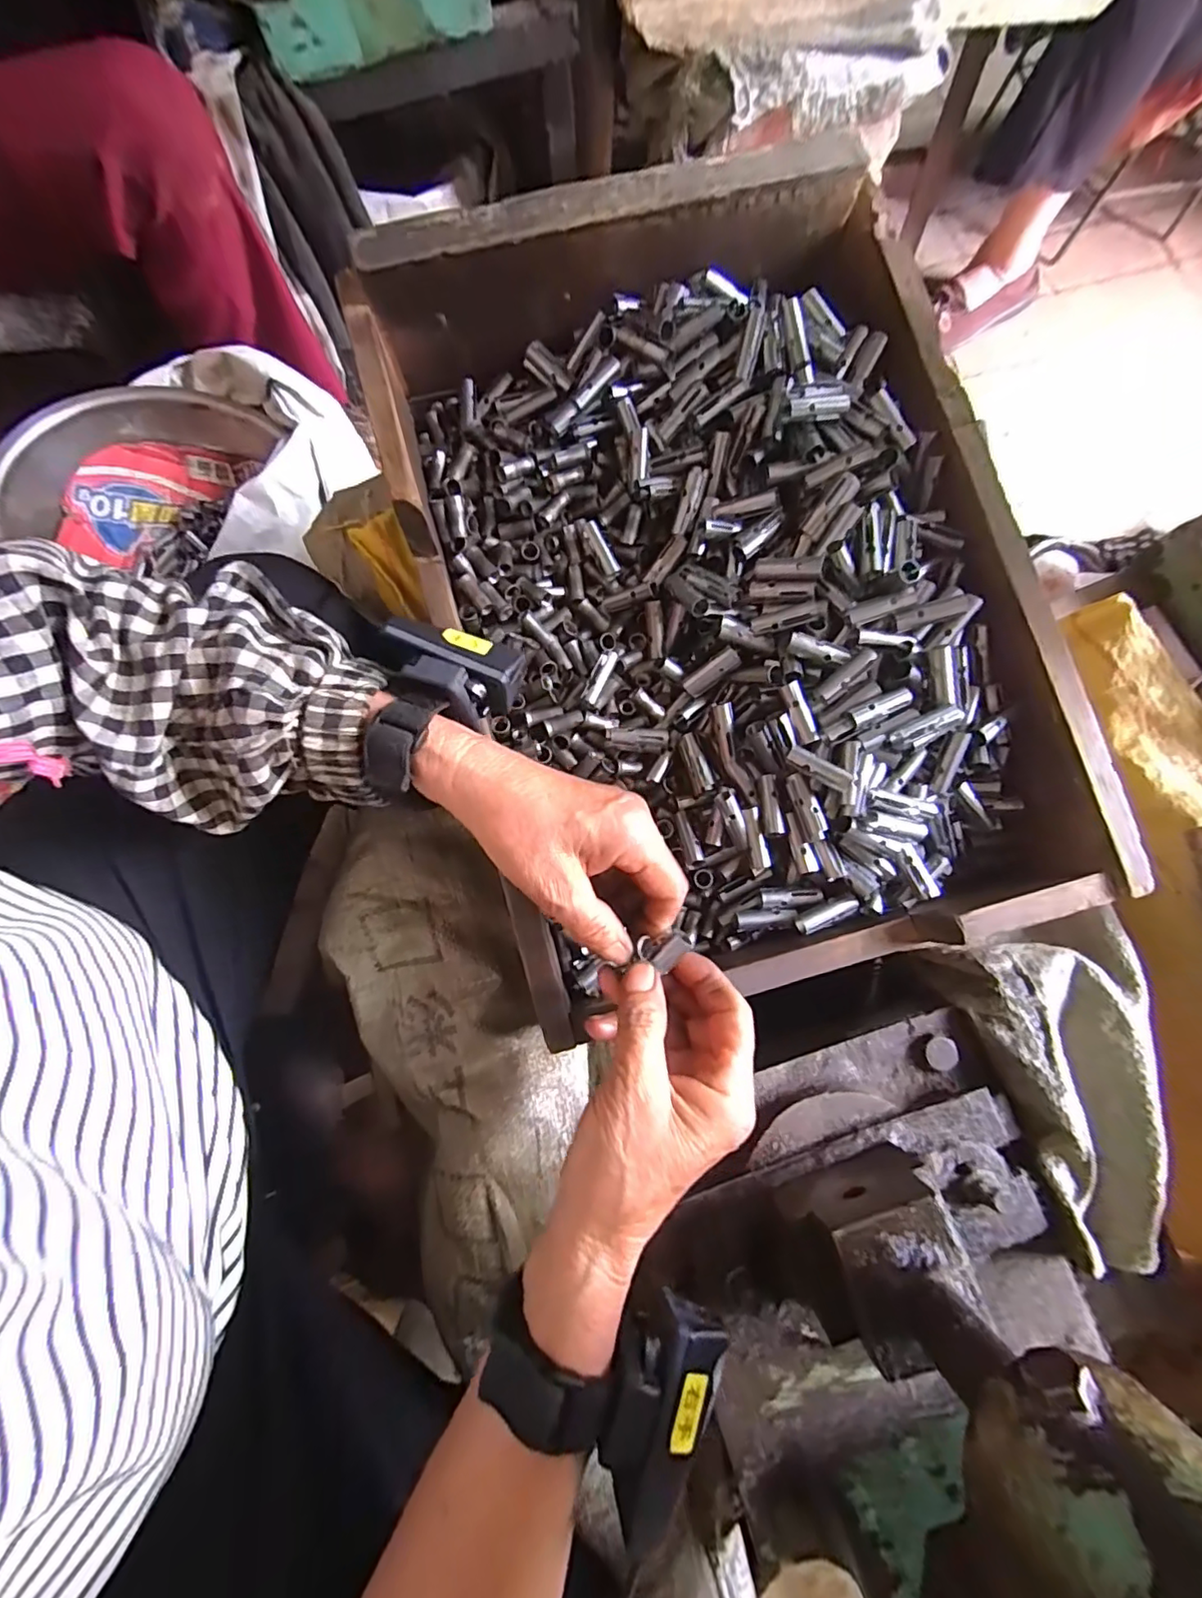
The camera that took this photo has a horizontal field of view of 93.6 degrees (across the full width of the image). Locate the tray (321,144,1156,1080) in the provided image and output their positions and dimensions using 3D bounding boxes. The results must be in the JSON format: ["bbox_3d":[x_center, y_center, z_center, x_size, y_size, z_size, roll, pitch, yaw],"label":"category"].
[{"bbox_3d":[0.070,-0.118,0.335,0.339,0.118,0.450,-16,79,-4],"label":"tray"}]

